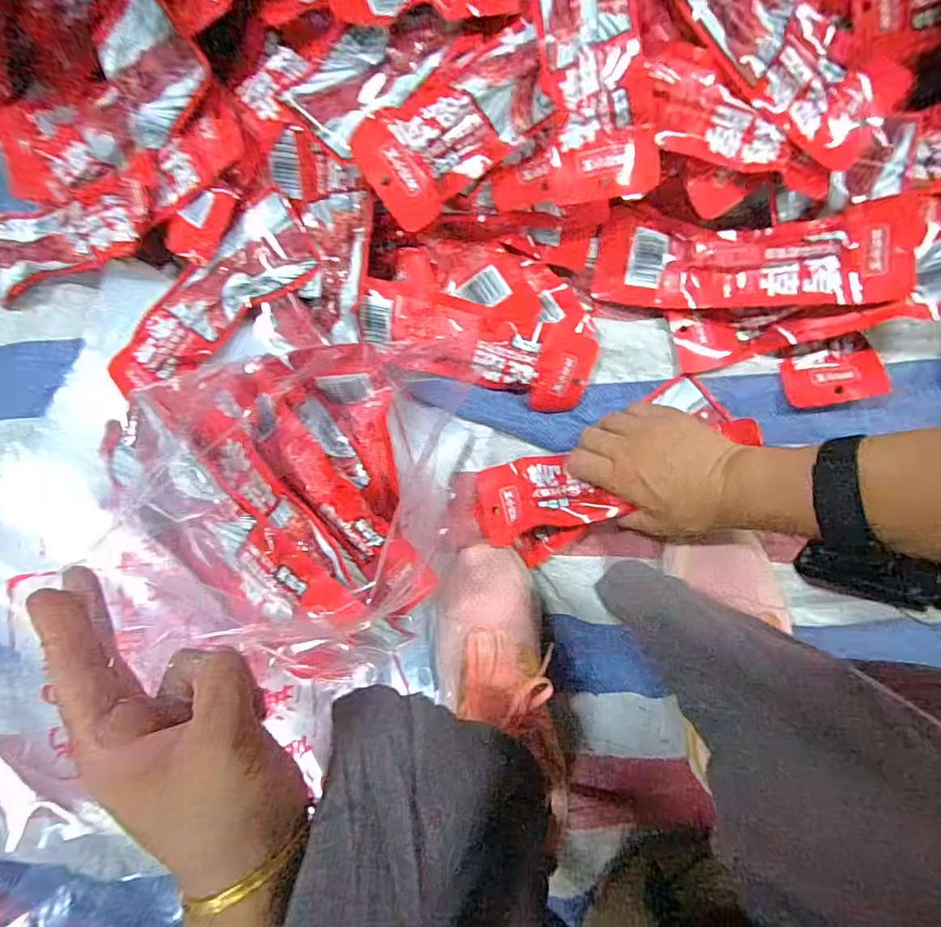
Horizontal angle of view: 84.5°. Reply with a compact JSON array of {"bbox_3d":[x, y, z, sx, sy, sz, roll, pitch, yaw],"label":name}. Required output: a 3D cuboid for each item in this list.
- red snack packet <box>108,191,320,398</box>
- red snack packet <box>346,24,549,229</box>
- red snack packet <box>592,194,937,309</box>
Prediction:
[{"bbox_3d":[-0.240,-0.140,0.466,0.232,0.013,0.072,-32,89,15],"label":"red snack packet"},{"bbox_3d":[-0.008,-0.244,0.383,0.149,0.023,0.074,-33,115,-3],"label":"red snack packet"},{"bbox_3d":[0.236,-0.174,0.436,0.246,0.012,0.080,4,101,14],"label":"red snack packet"}]

